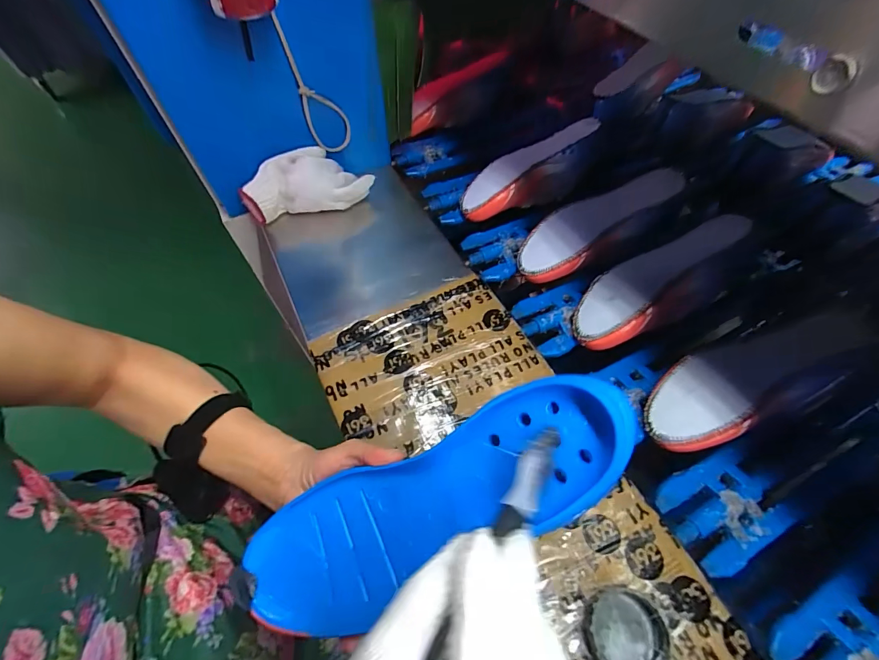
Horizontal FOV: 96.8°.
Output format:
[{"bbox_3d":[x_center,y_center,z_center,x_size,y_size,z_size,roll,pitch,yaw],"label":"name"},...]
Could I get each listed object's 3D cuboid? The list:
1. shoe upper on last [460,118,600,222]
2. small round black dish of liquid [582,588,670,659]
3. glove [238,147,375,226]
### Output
[{"bbox_3d":[0.147,-0.257,0.639,0.249,0.083,0.096,-31,62,-2],"label":"shoe upper on last"},{"bbox_3d":[0.151,0.247,0.318,0.059,0.021,0.058,0,58,-1],"label":"small round black dish of liquid"},{"bbox_3d":[-0.197,-0.224,0.584,0.189,0.071,0.071,-13,59,-9],"label":"glove"}]

